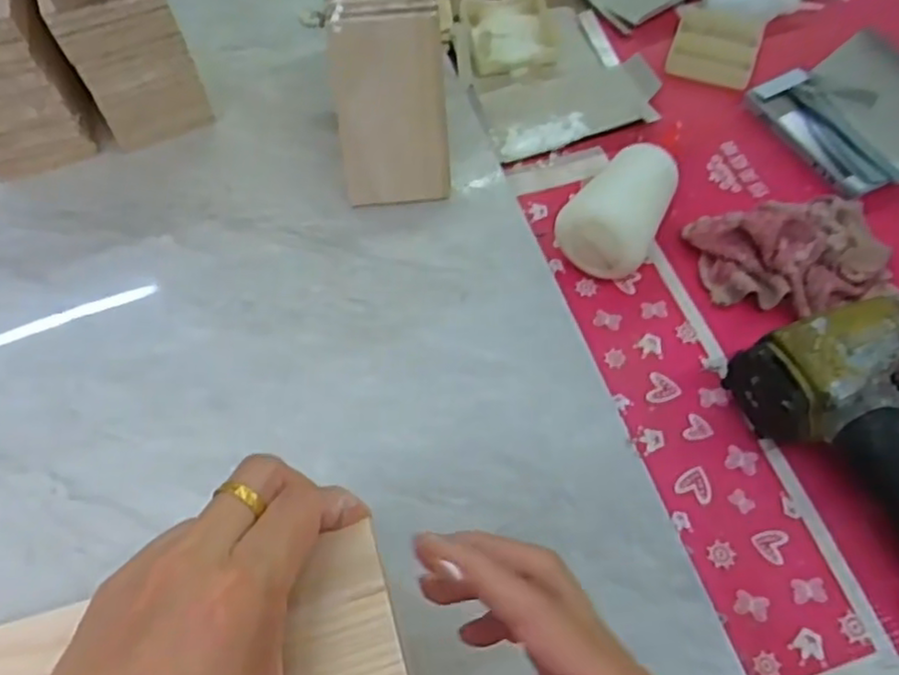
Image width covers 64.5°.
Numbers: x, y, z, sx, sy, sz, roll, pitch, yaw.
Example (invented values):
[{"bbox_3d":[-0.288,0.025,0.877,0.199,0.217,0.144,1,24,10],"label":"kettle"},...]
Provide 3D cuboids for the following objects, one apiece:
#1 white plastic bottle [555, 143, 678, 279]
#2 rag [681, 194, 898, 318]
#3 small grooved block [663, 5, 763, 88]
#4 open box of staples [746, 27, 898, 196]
[{"bbox_3d":[0.119,-0.090,0.511,0.064,0.048,0.094,22,65,13],"label":"white plastic bottle"},{"bbox_3d":[0.243,-0.057,0.498,0.132,0.036,0.096,-7,62,-2],"label":"rag"},{"bbox_3d":[0.233,-0.256,0.623,0.073,0.016,0.080,16,63,10],"label":"small grooved block"},{"bbox_3d":[0.331,-0.181,0.575,0.117,0.034,0.130,-23,64,-11],"label":"open box of staples"}]

